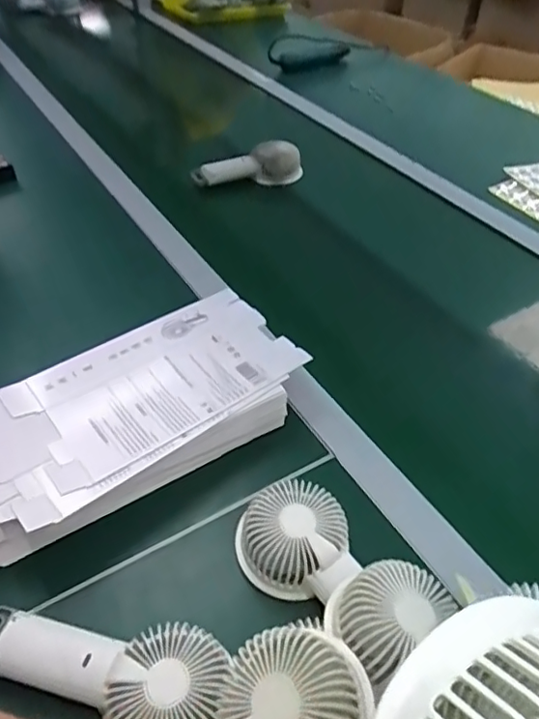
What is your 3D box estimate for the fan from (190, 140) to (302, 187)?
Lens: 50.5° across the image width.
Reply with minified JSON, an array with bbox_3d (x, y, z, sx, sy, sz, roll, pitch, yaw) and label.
[{"bbox_3d":[-0.034,-0.308,0.907,0.181,0.067,0.036,-13,47,-15],"label":"fan"}]

